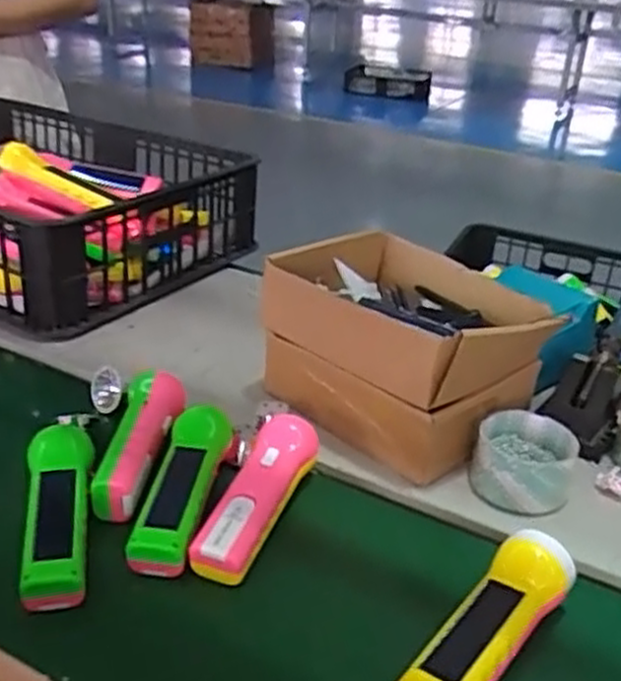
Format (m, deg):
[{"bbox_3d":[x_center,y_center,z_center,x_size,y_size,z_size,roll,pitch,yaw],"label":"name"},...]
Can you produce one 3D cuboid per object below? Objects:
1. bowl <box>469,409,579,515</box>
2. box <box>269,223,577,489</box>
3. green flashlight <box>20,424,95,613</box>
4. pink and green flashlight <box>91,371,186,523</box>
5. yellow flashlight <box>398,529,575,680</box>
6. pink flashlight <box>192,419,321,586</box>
[{"bbox_3d":[0.182,0.103,0.671,0.080,0.049,0.084,4,31,-2],"label":"bowl"},{"bbox_3d":[0.096,-0.001,0.756,0.208,0.141,0.222,-24,41,-39],"label":"box"},{"bbox_3d":[-0.192,0.124,0.595,0.046,0.037,0.165,-2,31,-12],"label":"green flashlight"},{"bbox_3d":[-0.142,0.084,0.669,0.050,0.055,0.149,4,31,-2],"label":"pink and green flashlight"},{"bbox_3d":[0.115,0.193,0.515,0.054,0.040,0.186,22,35,31],"label":"yellow flashlight"},{"bbox_3d":[-0.035,0.121,0.629,0.055,0.043,0.171,11,31,14],"label":"pink flashlight"}]

